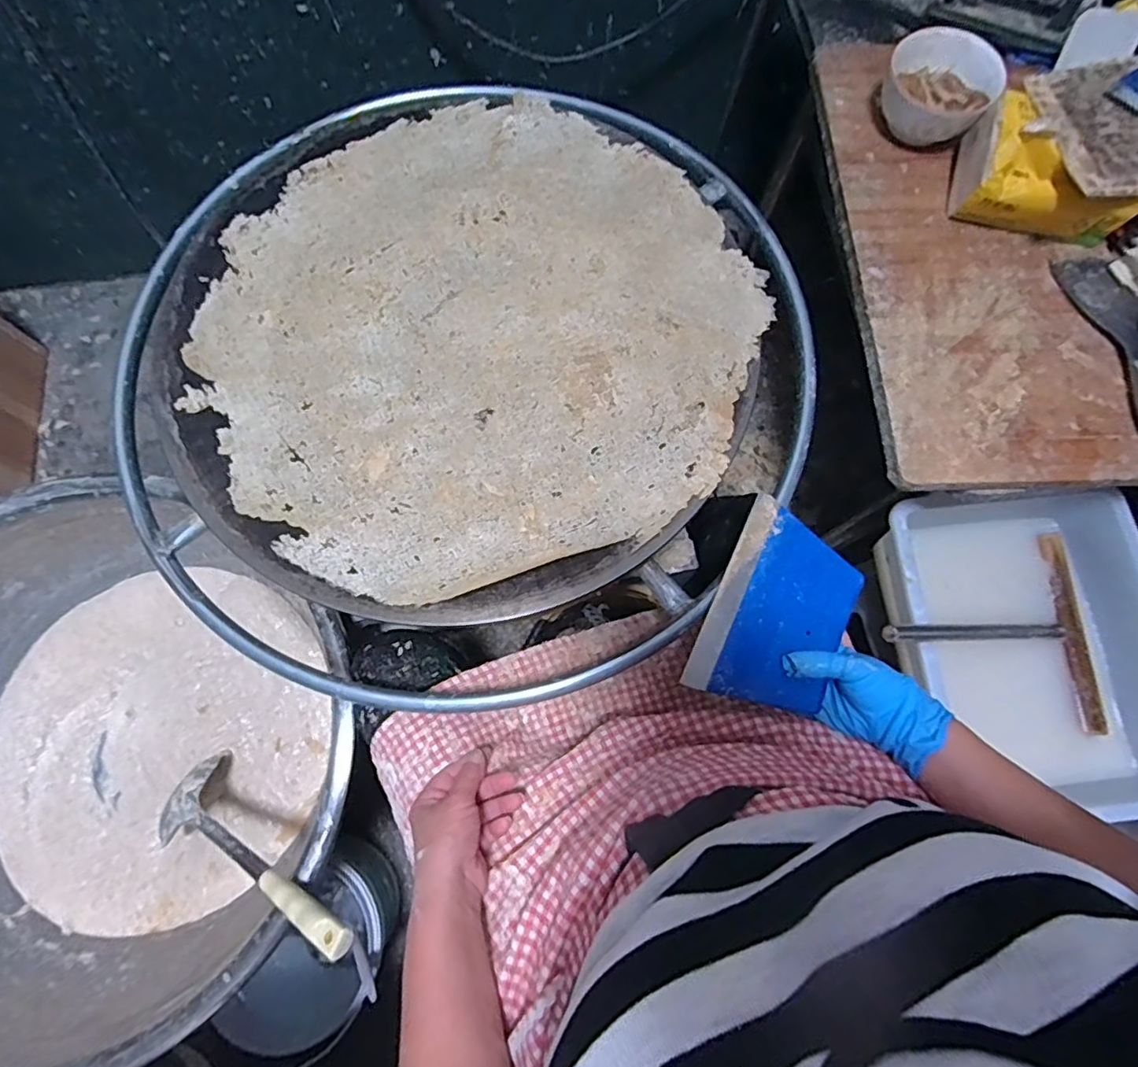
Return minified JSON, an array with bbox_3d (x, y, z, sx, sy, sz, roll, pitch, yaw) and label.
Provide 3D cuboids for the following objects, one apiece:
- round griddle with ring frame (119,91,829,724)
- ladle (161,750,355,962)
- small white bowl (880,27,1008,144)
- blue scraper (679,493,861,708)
[{"bbox_3d":[-0.093,-0.186,0.585,0.689,0.059,0.642,0,75,0],"label":"round griddle with ring frame"},{"bbox_3d":[-0.337,0.342,0.624,0.352,0.055,0.082,12,73,35],"label":"ladle"},{"bbox_3d":[0.407,-0.490,0.652,0.116,0.072,0.112,0,75,0],"label":"small white bowl"},{"bbox_3d":[0.191,0.071,0.527,0.119,0.009,0.182,28,74,0],"label":"blue scraper"}]

